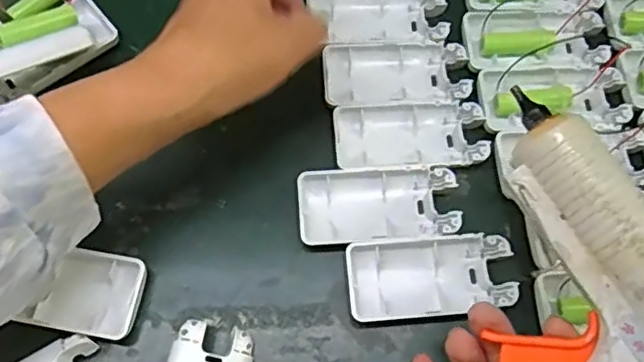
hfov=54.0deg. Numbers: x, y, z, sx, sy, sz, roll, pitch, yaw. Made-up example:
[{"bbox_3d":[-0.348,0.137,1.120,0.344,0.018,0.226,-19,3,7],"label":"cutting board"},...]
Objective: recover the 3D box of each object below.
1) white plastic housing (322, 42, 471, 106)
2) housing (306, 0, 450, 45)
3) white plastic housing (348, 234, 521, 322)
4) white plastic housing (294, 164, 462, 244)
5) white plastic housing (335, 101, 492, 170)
[{"bbox_3d":[0.049,-0.069,0.419,0.093,0.018,0.044,-4,69,-4],"label":"white plastic housing"},{"bbox_3d":[0.038,-0.111,0.439,0.092,0.019,0.042,2,68,-1],"label":"housing"},{"bbox_3d":[0.062,0.055,0.364,0.093,0.011,0.044,-3,69,-4],"label":"white plastic housing"},{"bbox_3d":[0.034,0.015,0.378,0.093,0.013,0.043,-2,68,-3],"label":"white plastic housing"},{"bbox_3d":[0.056,-0.026,0.402,0.093,0.016,0.044,-2,69,-3],"label":"white plastic housing"}]

